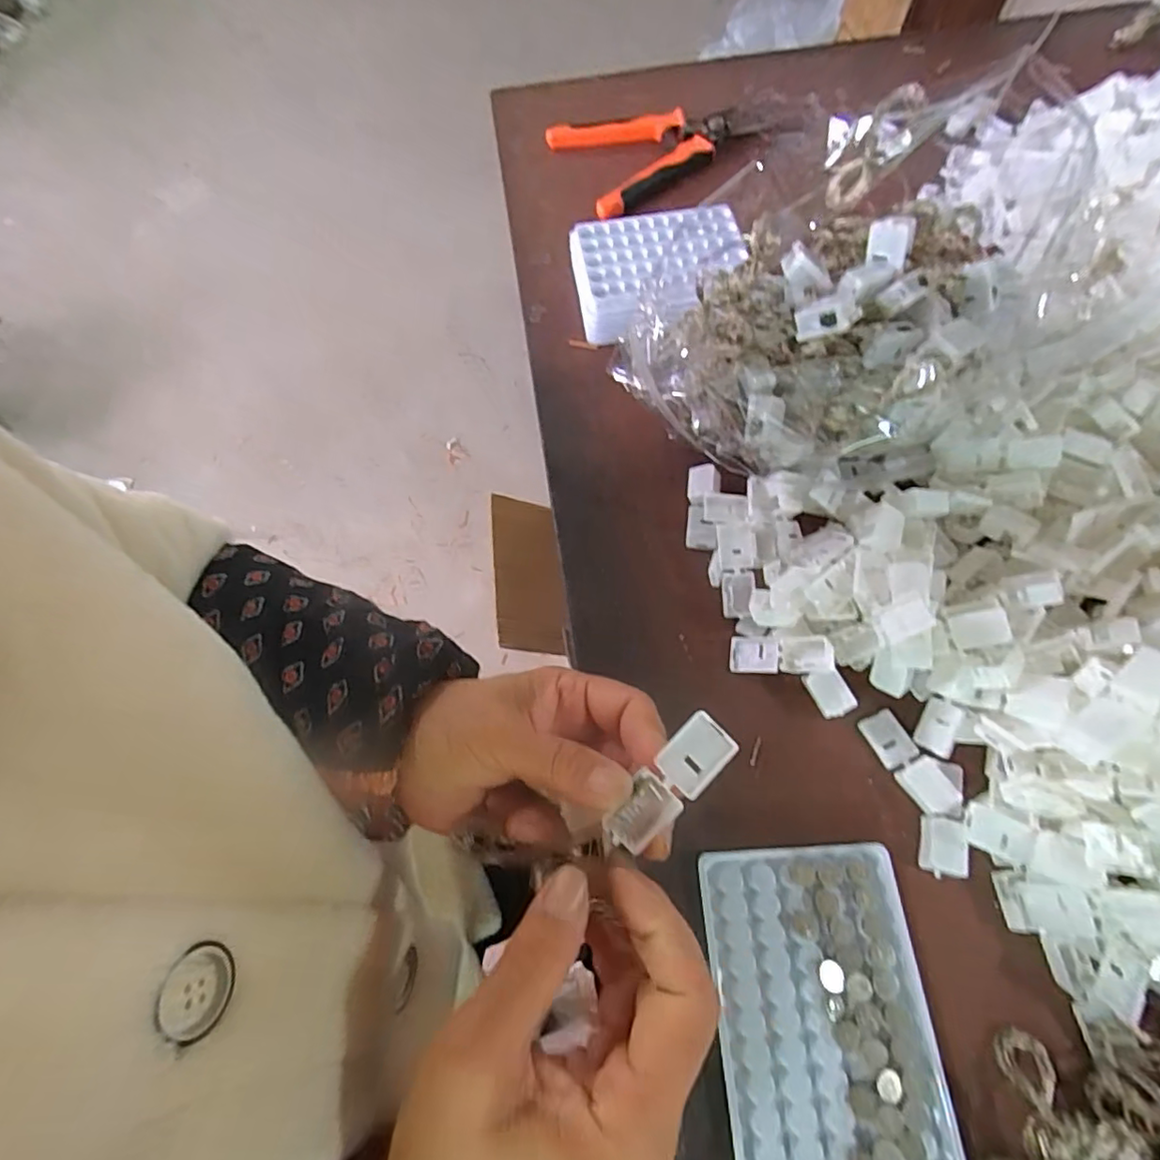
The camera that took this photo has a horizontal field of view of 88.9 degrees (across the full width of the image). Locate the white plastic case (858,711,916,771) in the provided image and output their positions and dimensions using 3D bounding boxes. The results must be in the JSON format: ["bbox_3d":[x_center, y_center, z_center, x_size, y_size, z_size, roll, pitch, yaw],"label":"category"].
[{"bbox_3d":[0.167,0.086,0.320,0.019,0.005,0.028,-18,65,-6],"label":"white plastic case"}]

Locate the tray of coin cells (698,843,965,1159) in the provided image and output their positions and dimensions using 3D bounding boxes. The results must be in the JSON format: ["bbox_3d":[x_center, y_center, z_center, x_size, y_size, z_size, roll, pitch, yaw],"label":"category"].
[{"bbox_3d":[0.111,0.195,0.271,0.095,0.008,0.130,-4,65,1],"label":"tray of coin cells"}]

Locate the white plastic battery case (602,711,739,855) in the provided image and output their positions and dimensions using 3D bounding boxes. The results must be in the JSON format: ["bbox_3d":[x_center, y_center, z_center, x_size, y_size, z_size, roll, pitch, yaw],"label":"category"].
[{"bbox_3d":[0.034,0.076,0.221,0.021,0.012,0.055,41,82,19],"label":"white plastic battery case"}]

